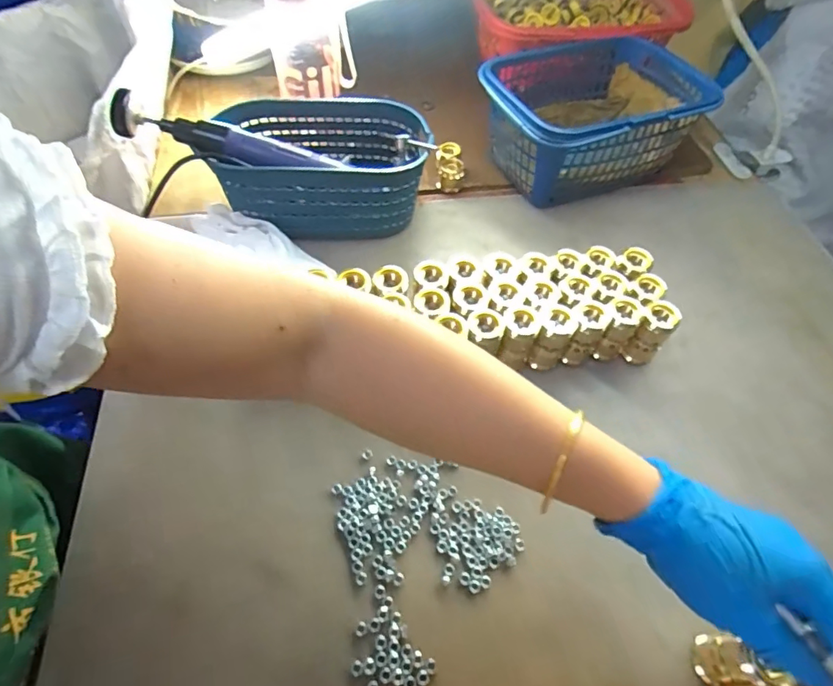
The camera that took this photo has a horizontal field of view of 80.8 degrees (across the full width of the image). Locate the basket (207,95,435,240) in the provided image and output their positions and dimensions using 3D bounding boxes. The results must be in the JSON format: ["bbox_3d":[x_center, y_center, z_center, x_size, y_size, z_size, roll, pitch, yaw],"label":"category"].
[{"bbox_3d":[-0.100,-0.197,0.555,0.219,0.087,0.141,2,56,-2],"label":"basket"}]

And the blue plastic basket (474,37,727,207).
[{"bbox_3d":[0.208,-0.275,0.598,0.250,0.107,0.181,-17,59,-14],"label":"blue plastic basket"}]

